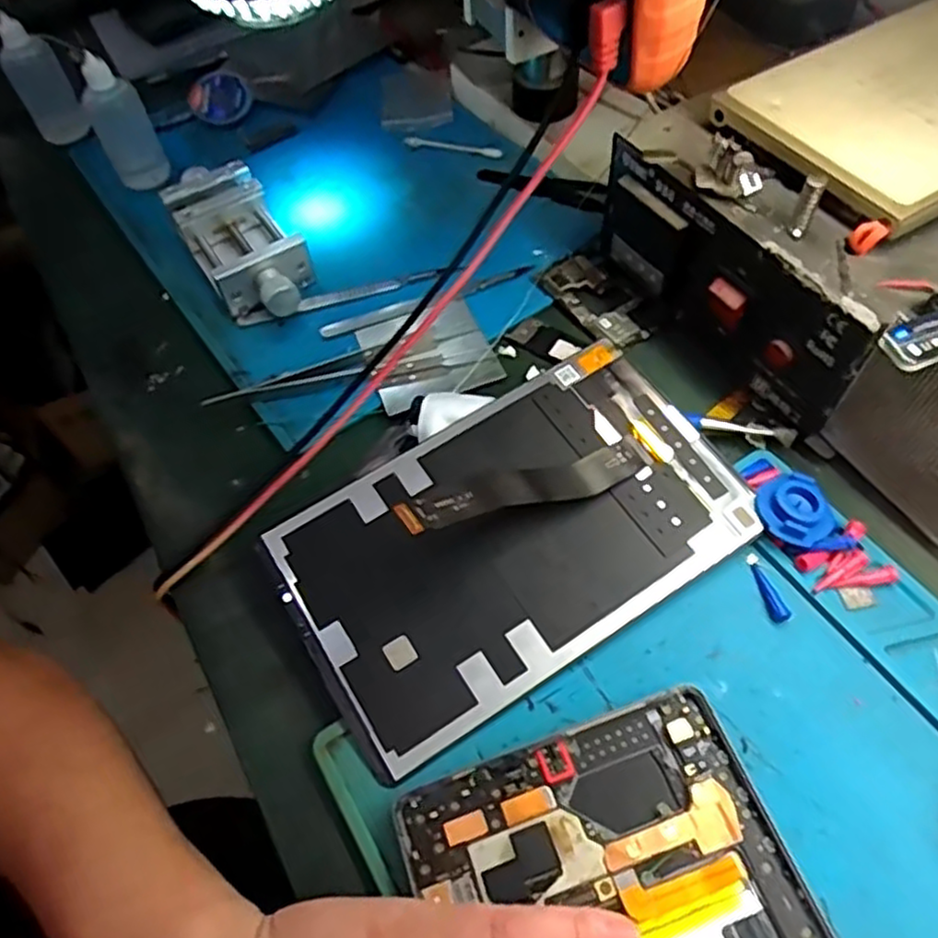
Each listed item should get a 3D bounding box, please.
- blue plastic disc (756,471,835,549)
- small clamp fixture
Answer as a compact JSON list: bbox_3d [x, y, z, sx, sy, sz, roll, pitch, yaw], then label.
[{"bbox_3d":[0.145,0.019,0.322,0.030,0.010,0.035,-13,56,-5],"label":"blue plastic disc"},{"bbox_3d":[-0.140,-0.139,0.441,0.057,0.035,0.123,-27,58,-14],"label":"small clamp fixture"}]

